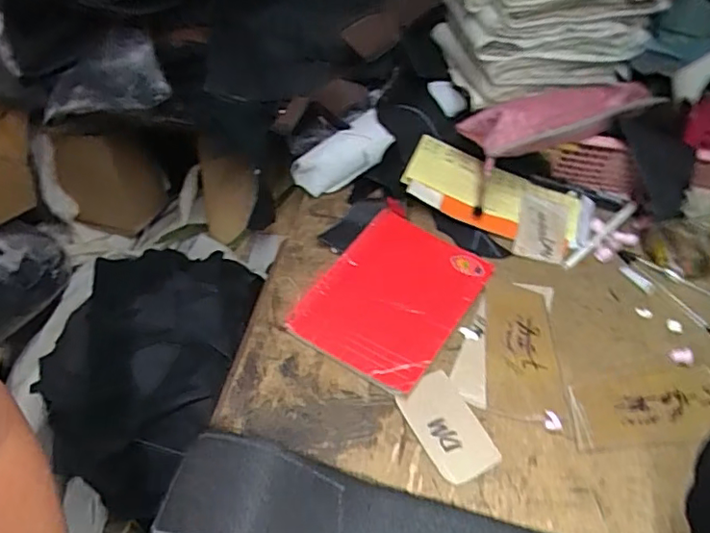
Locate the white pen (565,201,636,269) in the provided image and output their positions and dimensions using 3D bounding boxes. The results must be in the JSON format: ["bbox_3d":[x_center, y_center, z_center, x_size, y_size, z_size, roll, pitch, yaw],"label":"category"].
[{"bbox_3d":[0.288,-0.036,0.660,0.134,0.009,0.010,-36,58,-21],"label":"white pen"}]

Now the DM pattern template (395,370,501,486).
[{"bbox_3d":[0.082,0.141,0.498,0.056,0.007,0.097,-20,54,-21],"label":"DM pattern template"}]

